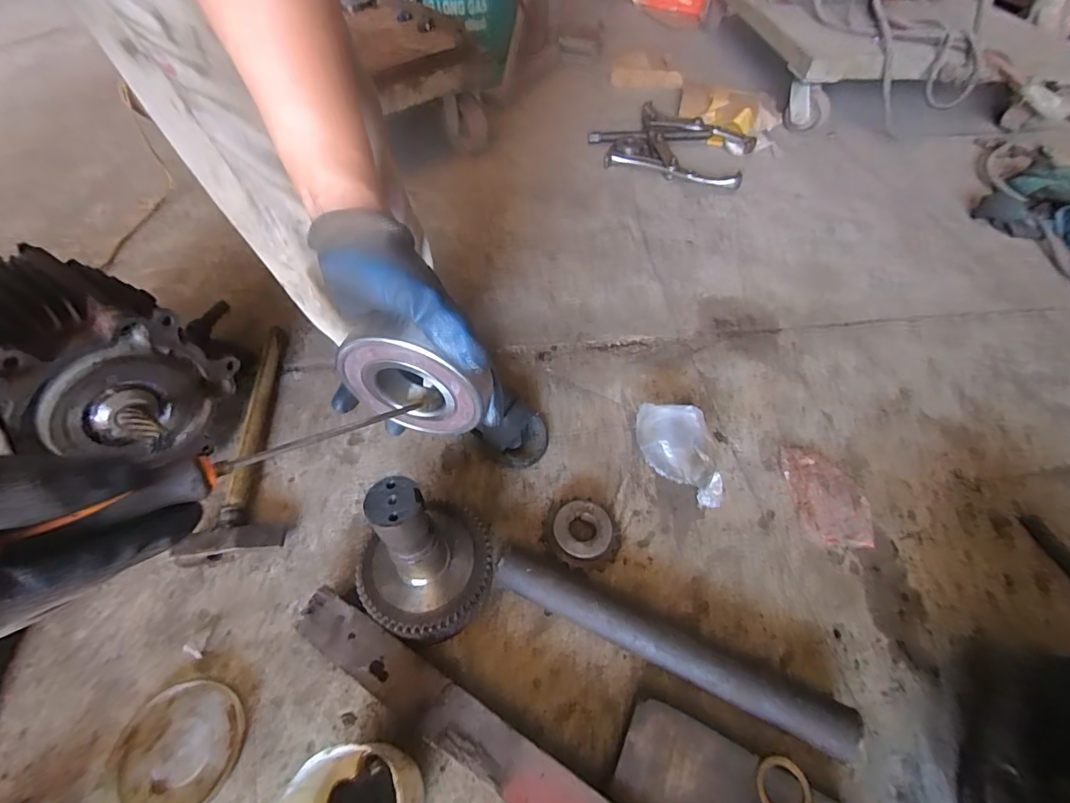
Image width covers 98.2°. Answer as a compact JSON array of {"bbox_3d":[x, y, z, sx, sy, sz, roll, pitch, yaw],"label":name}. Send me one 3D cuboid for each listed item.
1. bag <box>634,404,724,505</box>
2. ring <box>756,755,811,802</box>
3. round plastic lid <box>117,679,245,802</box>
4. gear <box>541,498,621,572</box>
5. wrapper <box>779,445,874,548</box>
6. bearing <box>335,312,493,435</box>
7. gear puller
[{"bbox_3d":[0.196,0.073,0.646,0.103,0.060,0.150,-6,54,-6],"label":"bag"},{"bbox_3d":[0.224,0.349,0.418,0.045,0.006,0.047,1,54,-1],"label":"ring"},{"bbox_3d":[-0.352,0.343,0.461,0.107,0.008,0.112,1,54,-1],"label":"round plastic lid"},{"bbox_3d":[0.059,0.161,0.584,0.097,0.034,0.086,37,61,23],"label":"gear"},{"bbox_3d":[0.391,0.123,0.627,0.084,0.026,0.146,3,54,1],"label":"wrapper"},{"bbox_3d":[-0.086,-0.012,0.328,0.097,0.092,0.026,18,55,11],"label":"bearing"},{"bbox_3d":[0.351,-0.674,1.220,0.414,0.054,0.285,19,56,12],"label":"gear puller"}]

